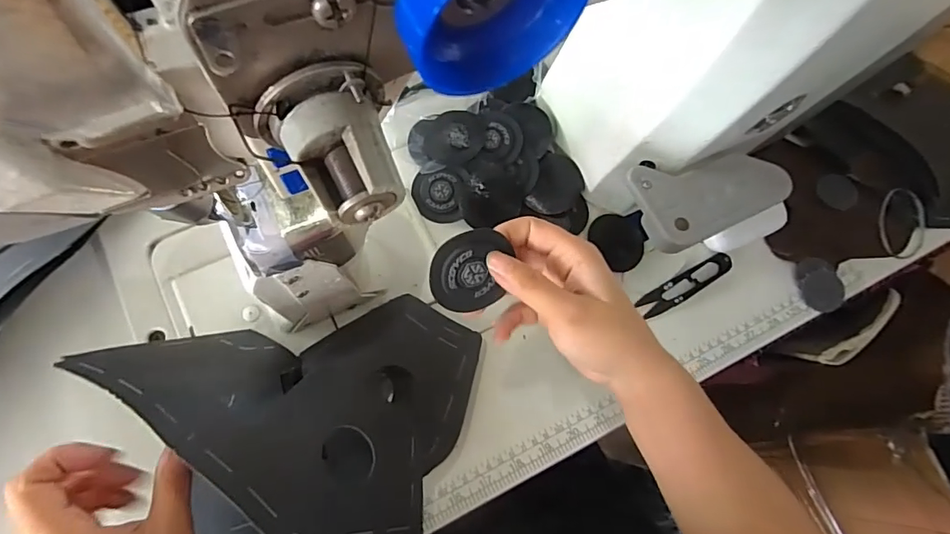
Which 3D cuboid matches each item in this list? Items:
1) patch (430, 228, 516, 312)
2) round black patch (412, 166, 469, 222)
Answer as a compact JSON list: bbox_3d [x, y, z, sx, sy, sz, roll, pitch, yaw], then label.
[{"bbox_3d":[-0.003,0.003,0.286,0.044,0.050,0.004,-3,24,-20],"label":"patch"},{"bbox_3d":[-0.031,-0.062,0.429,0.046,0.004,0.047,0,91,7],"label":"round black patch"}]

